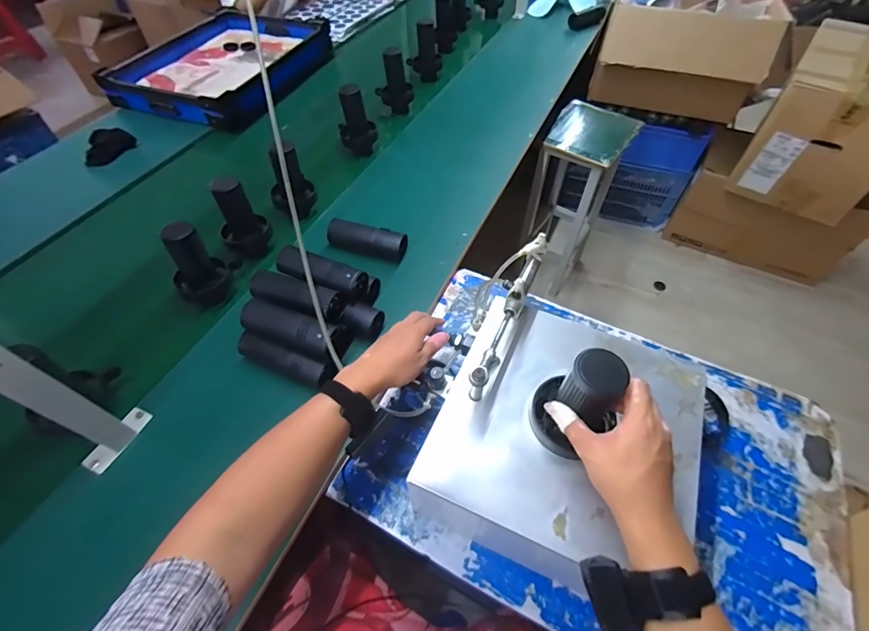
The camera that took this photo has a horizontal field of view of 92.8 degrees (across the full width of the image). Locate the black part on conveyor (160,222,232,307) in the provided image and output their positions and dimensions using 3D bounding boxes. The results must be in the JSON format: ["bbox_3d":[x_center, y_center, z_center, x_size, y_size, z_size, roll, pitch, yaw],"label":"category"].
[{"bbox_3d":[-0.440,-0.098,0.747,0.093,0.163,0.077,-31,59,-21],"label":"black part on conveyor"}]

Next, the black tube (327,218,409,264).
[{"bbox_3d":[-0.144,-0.159,0.874,0.165,0.058,0.050,13,55,10],"label":"black tube"}]

